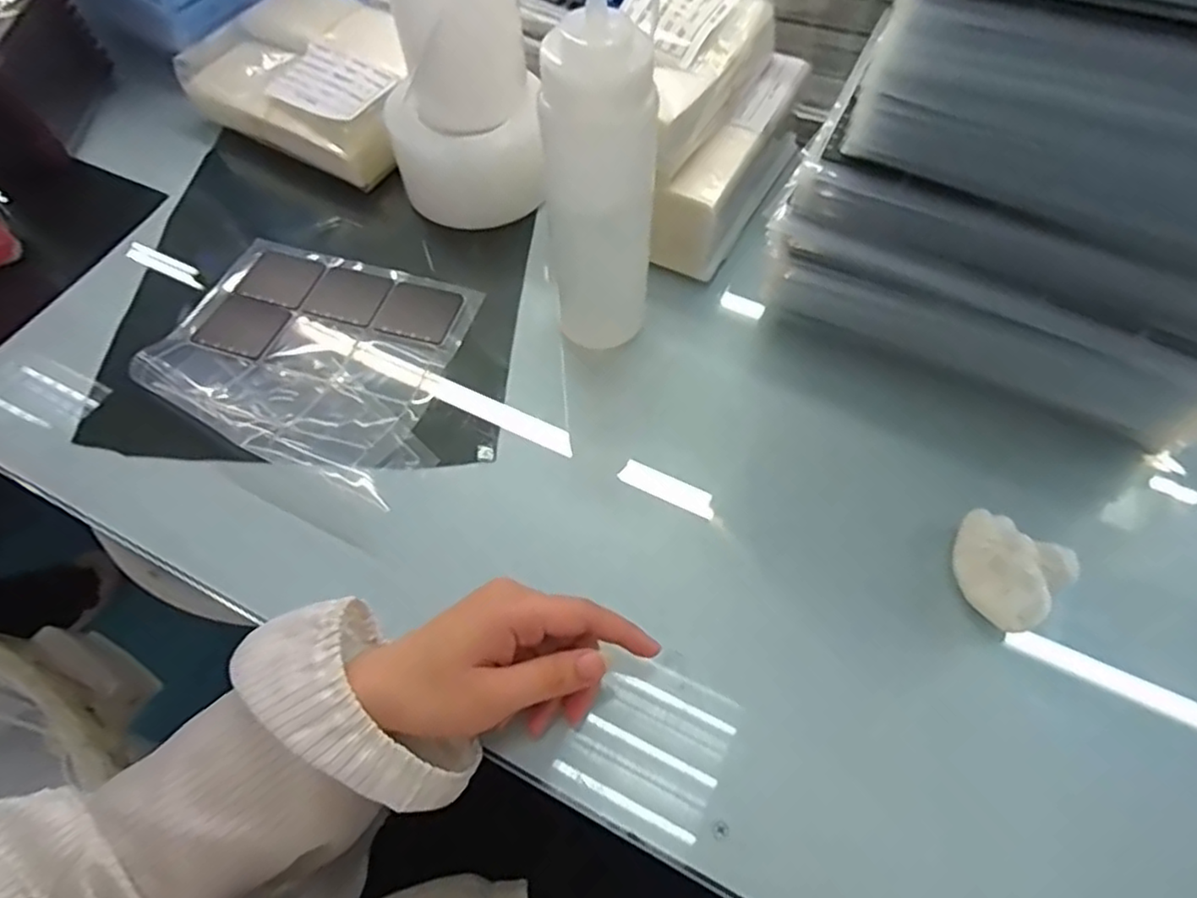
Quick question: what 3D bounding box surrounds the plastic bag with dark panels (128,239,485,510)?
[{"bbox_3d":[-0.207,-0.071,0.483,0.213,0.022,0.179,16,61,9],"label":"plastic bag with dark panels"}]

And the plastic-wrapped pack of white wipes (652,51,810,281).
[{"bbox_3d":[0.112,-0.218,0.521,0.046,0.072,0.202,28,64,16],"label":"plastic-wrapped pack of white wipes"}]

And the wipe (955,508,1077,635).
[{"bbox_3d":[0.228,0.065,0.375,0.041,0.037,0.061,-31,64,-16],"label":"wipe"}]

